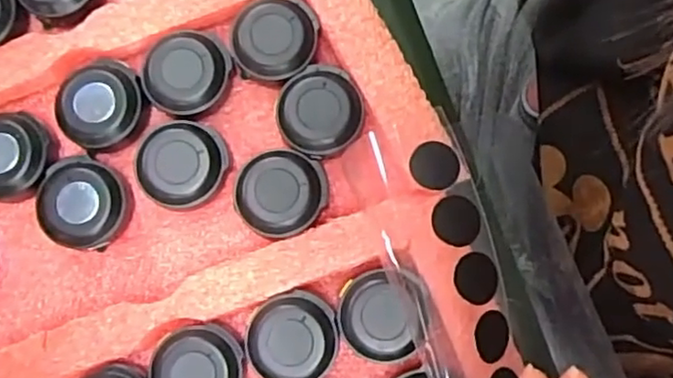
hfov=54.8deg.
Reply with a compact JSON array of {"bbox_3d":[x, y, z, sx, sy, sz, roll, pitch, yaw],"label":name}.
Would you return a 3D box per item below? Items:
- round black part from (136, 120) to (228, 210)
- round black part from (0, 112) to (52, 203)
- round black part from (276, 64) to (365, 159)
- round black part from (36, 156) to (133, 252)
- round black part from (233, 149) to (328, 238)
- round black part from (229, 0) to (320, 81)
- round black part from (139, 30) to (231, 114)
[{"bbox_3d":[-0.052,-0.008,0.218,0.027,0.013,0.030,38,82,8],"label":"round black part"},{"bbox_3d":[-0.111,-0.011,0.220,0.028,0.012,0.030,0,79,1],"label":"round black part"},{"bbox_3d":[-0.005,-0.025,0.219,0.028,0.013,0.030,0,79,1],"label":"round black part"},{"bbox_3d":[-0.084,0.005,0.217,0.028,0.014,0.030,0,79,1],"label":"round black part"},{"bbox_3d":[-0.018,0.002,0.215,0.030,0.013,0.028,0,79,1],"label":"round black part"},{"bbox_3d":[-0.021,-0.052,0.221,0.028,0.009,0.027,0,79,1],"label":"round black part"},{"bbox_3d":[-0.050,-0.039,0.222,0.026,0.014,0.030,40,82,8],"label":"round black part"}]

